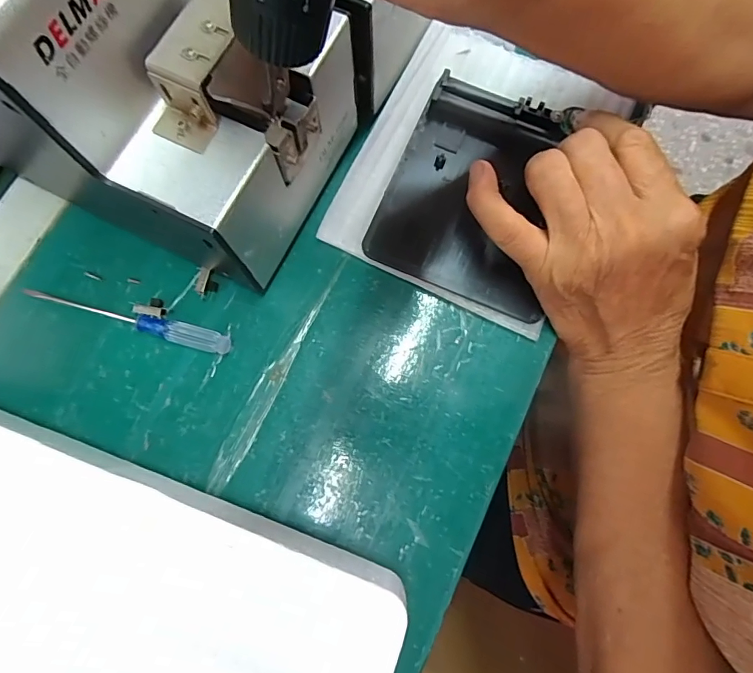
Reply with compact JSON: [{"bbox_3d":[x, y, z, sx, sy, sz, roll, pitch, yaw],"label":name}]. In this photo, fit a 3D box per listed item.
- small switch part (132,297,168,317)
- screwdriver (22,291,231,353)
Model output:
[{"bbox_3d":[-0.130,-0.017,0.258,0.018,0.005,0.011,15,78,4],"label":"small switch part"},{"bbox_3d":[-0.143,-0.011,0.255,0.124,0.009,0.012,15,78,4],"label":"screwdriver"}]

